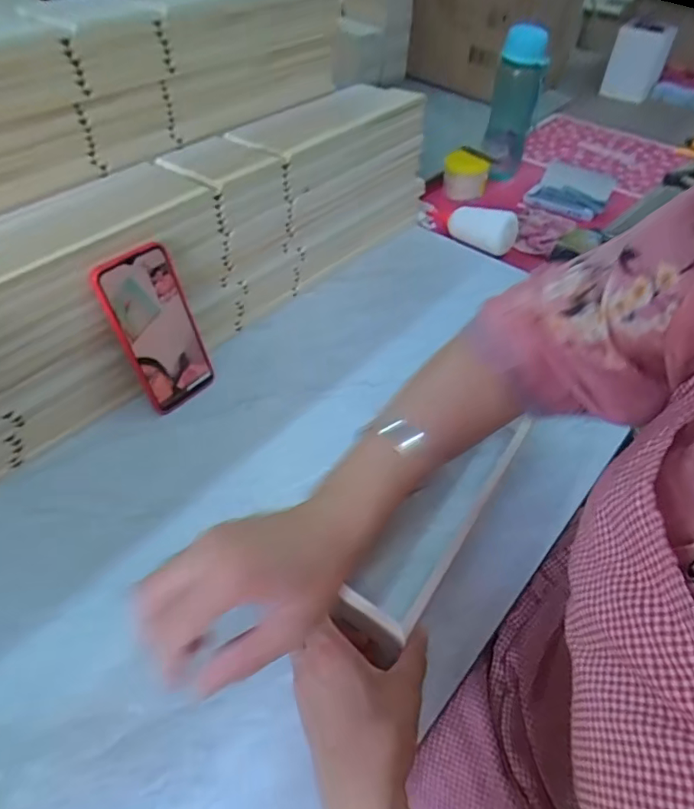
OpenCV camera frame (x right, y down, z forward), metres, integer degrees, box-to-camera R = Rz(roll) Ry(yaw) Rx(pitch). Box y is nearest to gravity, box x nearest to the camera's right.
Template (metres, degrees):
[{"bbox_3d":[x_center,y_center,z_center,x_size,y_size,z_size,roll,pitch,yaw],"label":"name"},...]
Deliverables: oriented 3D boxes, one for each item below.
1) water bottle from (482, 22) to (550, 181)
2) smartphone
[{"bbox_3d":[0.294,-0.528,0.929,0.077,0.227,0.076,25,51,18],"label":"water bottle"},{"bbox_3d":[-0.188,-0.074,0.530,0.012,0.164,0.077,26,51,39],"label":"smartphone"}]

